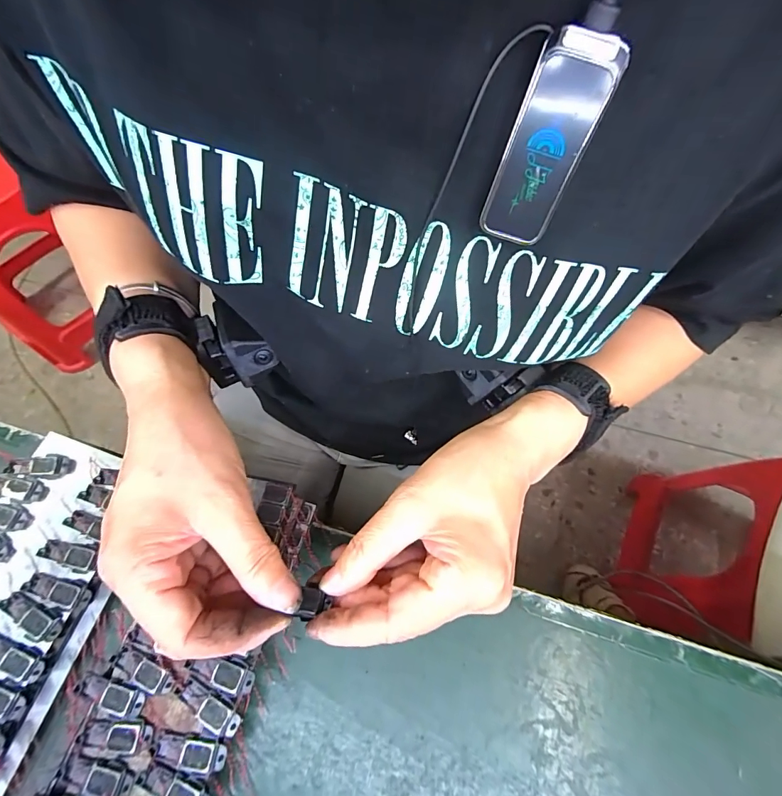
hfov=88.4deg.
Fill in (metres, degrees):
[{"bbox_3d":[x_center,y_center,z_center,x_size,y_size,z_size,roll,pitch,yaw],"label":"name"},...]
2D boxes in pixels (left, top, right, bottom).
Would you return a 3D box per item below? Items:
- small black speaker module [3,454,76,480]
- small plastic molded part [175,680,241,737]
[{"bbox_3d":[-0.237,0.045,0.271,0.043,0.009,0.016,6,68,4],"label":"small black speaker module"},{"bbox_3d":[-0.100,0.169,0.218,0.039,0.005,0.015,20,69,10],"label":"small plastic molded part"}]

